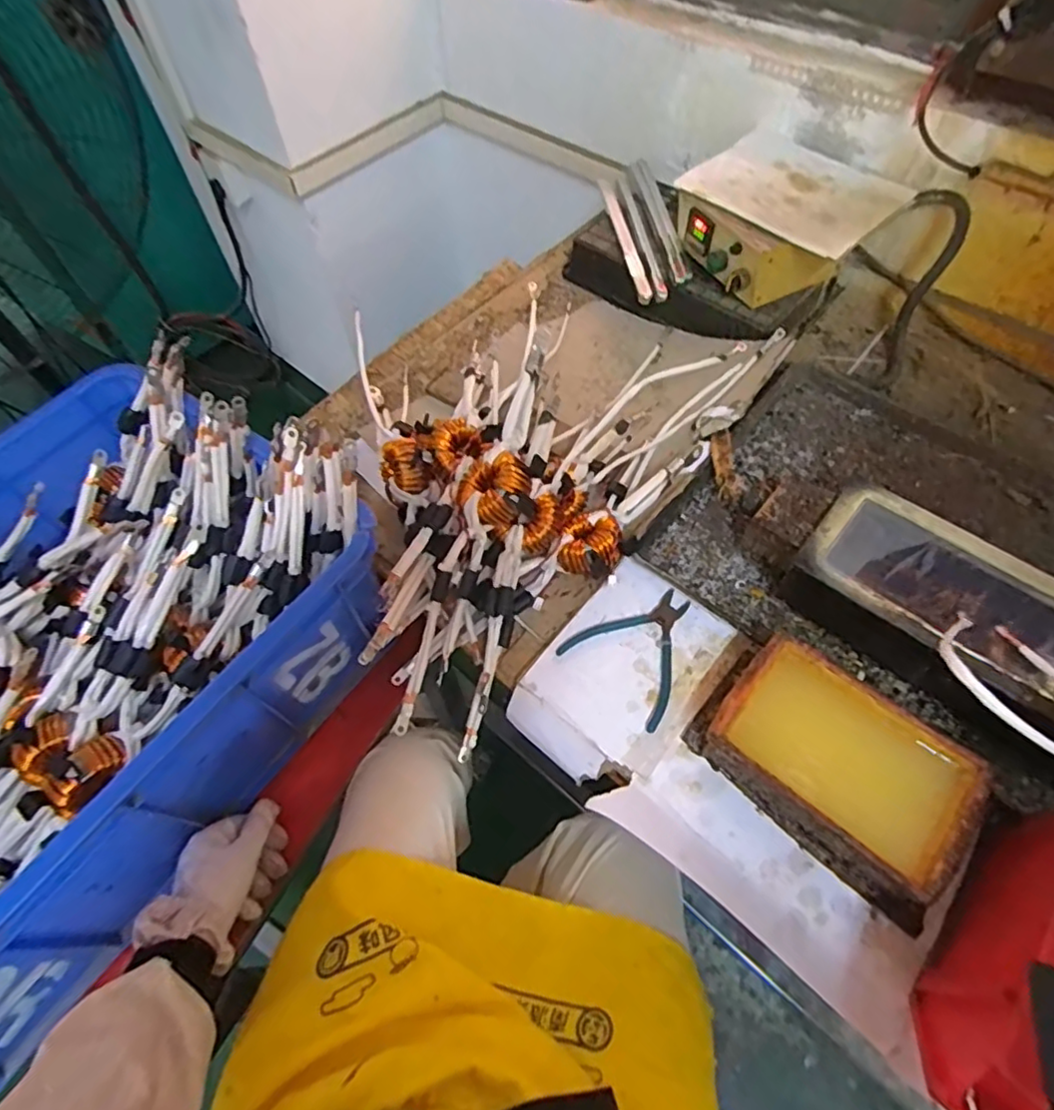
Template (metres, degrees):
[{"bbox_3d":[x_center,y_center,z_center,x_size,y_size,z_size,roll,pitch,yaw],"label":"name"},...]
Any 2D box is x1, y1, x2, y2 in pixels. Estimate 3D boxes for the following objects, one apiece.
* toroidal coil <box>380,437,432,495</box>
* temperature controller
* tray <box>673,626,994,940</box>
[{"bbox_3d":[-0.146,-0.107,0.725,0.048,0.034,0.069,-26,61,-13],"label":"toroidal coil"},{"bbox_3d":[0.348,-0.455,0.858,0.228,0.111,0.241,-37,64,-18],"label":"temperature controller"},{"bbox_3d":[0.270,0.183,0.542,0.227,0.068,0.137,36,67,21],"label":"tray"}]

